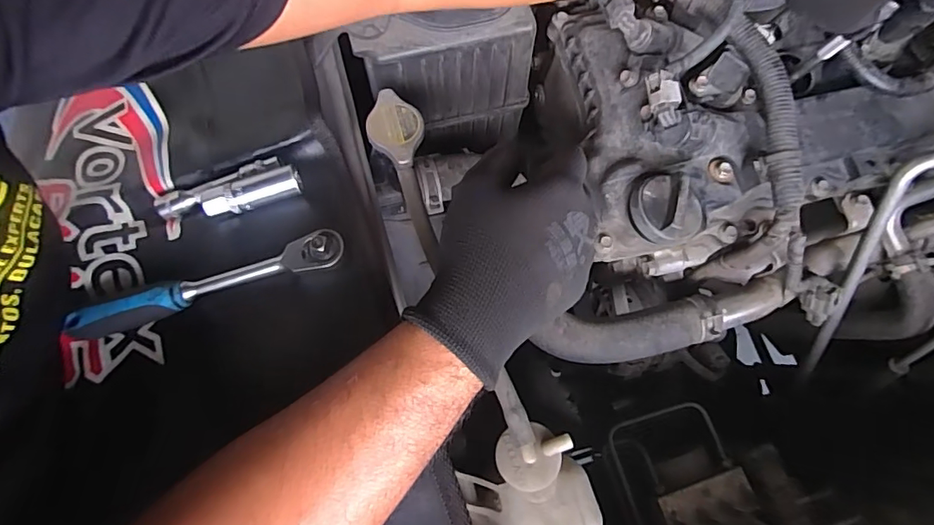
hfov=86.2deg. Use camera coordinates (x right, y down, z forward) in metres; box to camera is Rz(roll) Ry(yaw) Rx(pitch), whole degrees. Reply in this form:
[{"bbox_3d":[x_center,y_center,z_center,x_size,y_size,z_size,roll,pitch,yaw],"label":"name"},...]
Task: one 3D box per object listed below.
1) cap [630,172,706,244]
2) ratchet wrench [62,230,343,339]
[{"bbox_3d":[0.152,-0.040,0.373,0.057,0.026,0.051,26,72,10],"label":"cap"},{"bbox_3d":[-0.176,0.014,0.329,0.190,0.034,0.021,-15,70,-4],"label":"ratchet wrench"}]

